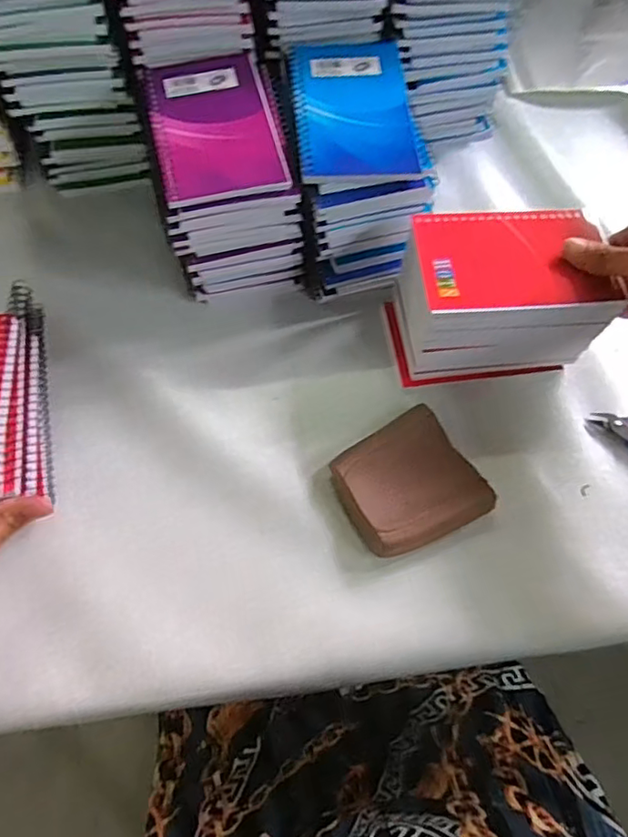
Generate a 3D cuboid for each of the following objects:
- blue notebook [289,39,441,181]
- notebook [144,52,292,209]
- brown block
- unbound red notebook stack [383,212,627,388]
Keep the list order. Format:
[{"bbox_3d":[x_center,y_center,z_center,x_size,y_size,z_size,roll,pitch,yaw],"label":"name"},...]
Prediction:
[{"bbox_3d":[0.030,-0.232,0.407,0.086,0.006,0.152,-4,65,-5],"label":"blue notebook"},{"bbox_3d":[-0.070,-0.210,0.394,0.083,0.004,0.137,-12,66,-9],"label":"notebook"},{"bbox_3d":[0.065,0.047,0.392,0.088,0.024,0.084,-28,69,-16],"label":"brown block"},{"bbox_3d":[0.132,-0.085,0.417,0.134,0.090,0.089,-3,65,-5],"label":"unbound red notebook stack"}]

